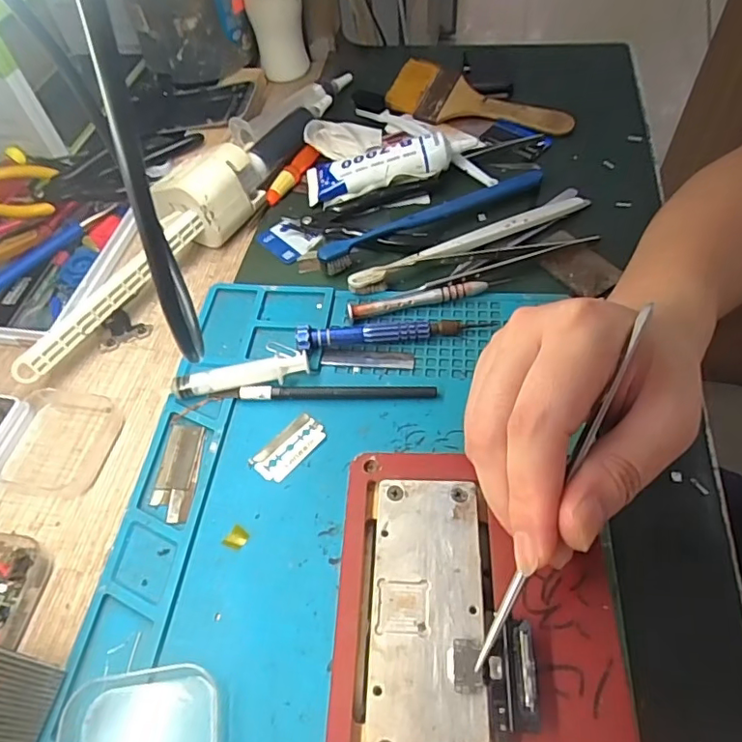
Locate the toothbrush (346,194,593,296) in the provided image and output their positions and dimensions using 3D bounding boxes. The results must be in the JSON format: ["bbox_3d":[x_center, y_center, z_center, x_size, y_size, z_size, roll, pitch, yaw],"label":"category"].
[{"bbox_3d":[0.073,-0.092,0.388,0.188,0.009,0.018,-22,56,-10],"label":"toothbrush"}]

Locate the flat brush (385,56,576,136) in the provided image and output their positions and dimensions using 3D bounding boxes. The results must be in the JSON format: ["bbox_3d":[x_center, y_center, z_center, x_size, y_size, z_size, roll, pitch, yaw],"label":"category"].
[{"bbox_3d":[0.095,-0.240,0.484,0.162,0.025,0.060,18,58,17],"label":"flat brush"}]

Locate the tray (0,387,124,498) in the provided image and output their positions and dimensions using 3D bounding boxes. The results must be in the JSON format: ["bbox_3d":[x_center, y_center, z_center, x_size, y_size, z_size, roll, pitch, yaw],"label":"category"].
[{"bbox_3d":[-0.186,0.040,0.327,0.060,0.012,0.064,7,56,10],"label":"tray"}]

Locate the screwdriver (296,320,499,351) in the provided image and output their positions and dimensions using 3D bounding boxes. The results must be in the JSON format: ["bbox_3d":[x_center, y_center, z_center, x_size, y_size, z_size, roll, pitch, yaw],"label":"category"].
[{"bbox_3d":[0.014,-0.026,0.344,0.120,0.017,0.013,-8,54,-1],"label":"screwdriver"}]

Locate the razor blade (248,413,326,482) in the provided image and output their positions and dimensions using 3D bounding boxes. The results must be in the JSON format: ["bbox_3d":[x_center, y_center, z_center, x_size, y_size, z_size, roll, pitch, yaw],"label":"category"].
[{"bbox_3d":[-0.047,0.042,0.309,0.024,0.004,0.042,35,64,26],"label":"razor blade"}]

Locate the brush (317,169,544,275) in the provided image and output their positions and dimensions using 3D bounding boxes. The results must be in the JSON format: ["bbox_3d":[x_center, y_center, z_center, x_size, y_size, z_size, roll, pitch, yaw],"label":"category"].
[{"bbox_3d":[0.048,-0.116,0.404,0.185,0.013,0.022,-26,57,-13],"label":"brush"}]

